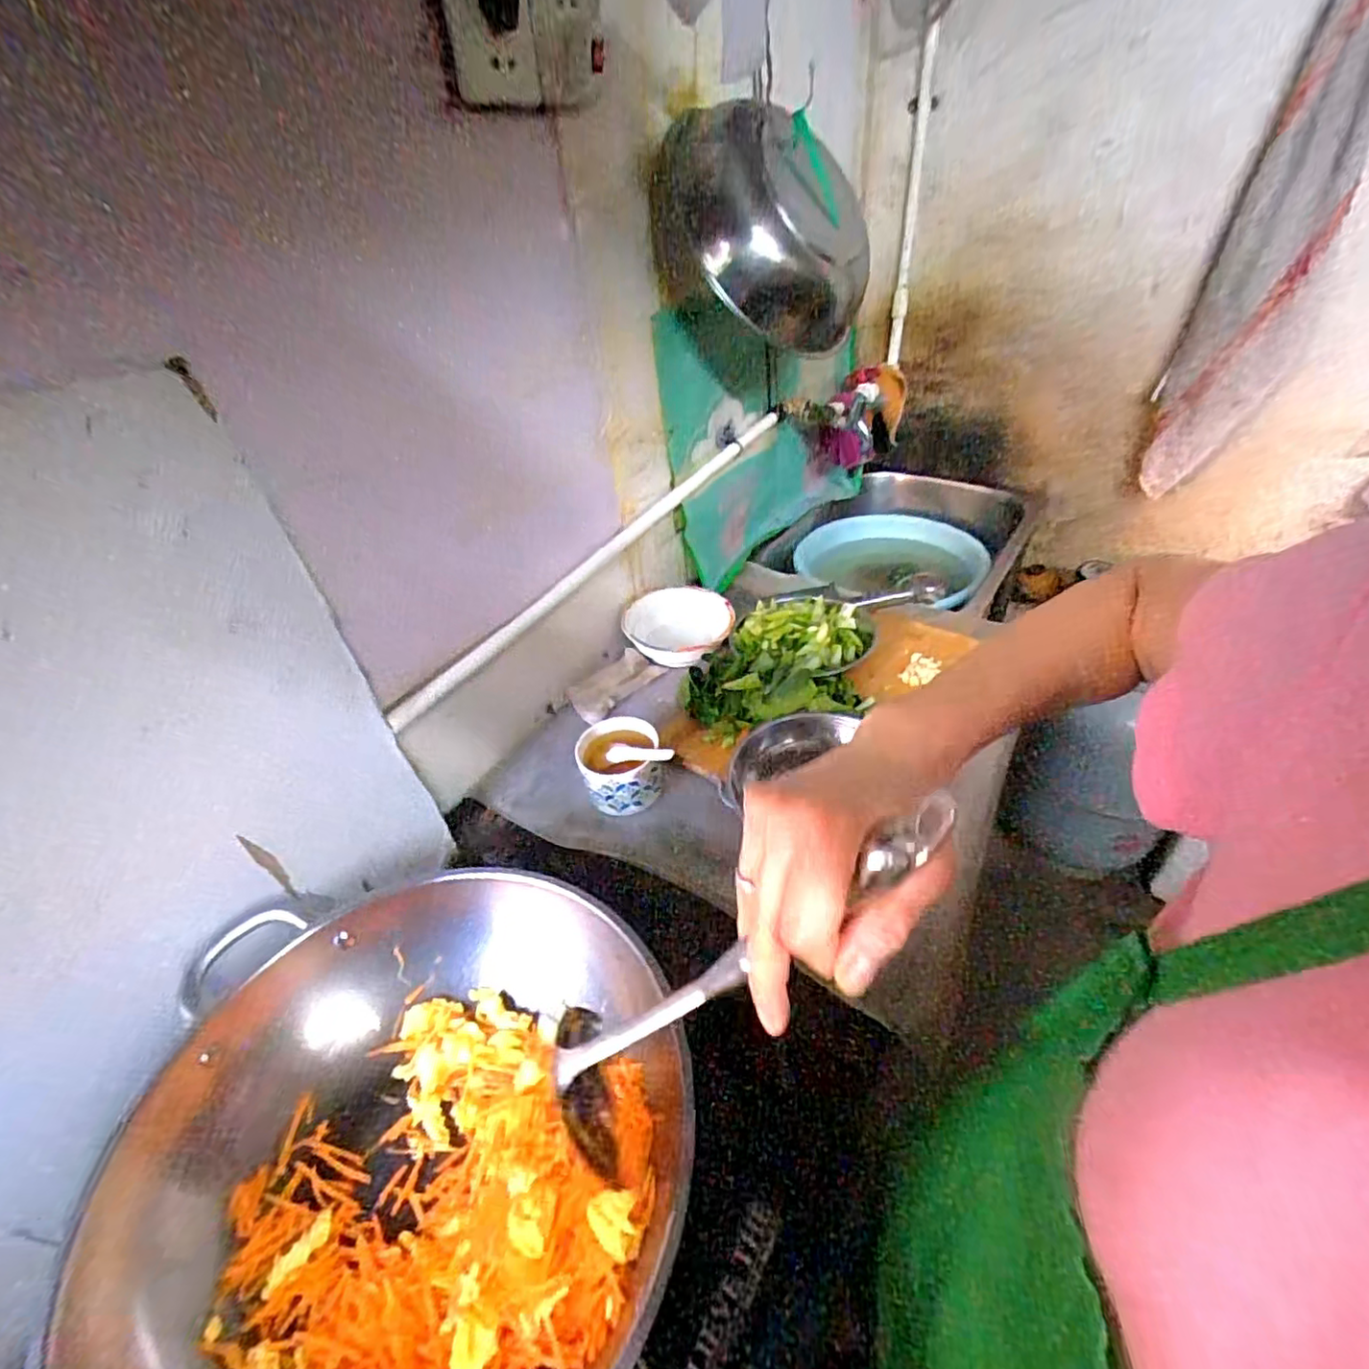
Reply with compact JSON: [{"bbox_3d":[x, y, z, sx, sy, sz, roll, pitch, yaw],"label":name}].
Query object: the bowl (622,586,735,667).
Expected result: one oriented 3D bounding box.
[{"bbox_3d":[-0.005,-0.075,0.884,0.142,0.063,0.137,-4,40,3],"label":"bowl"}]

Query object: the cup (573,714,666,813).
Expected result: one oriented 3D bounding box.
[{"bbox_3d":[-0.069,0.091,0.692,0.085,0.069,0.091,-4,40,3],"label":"cup"}]

